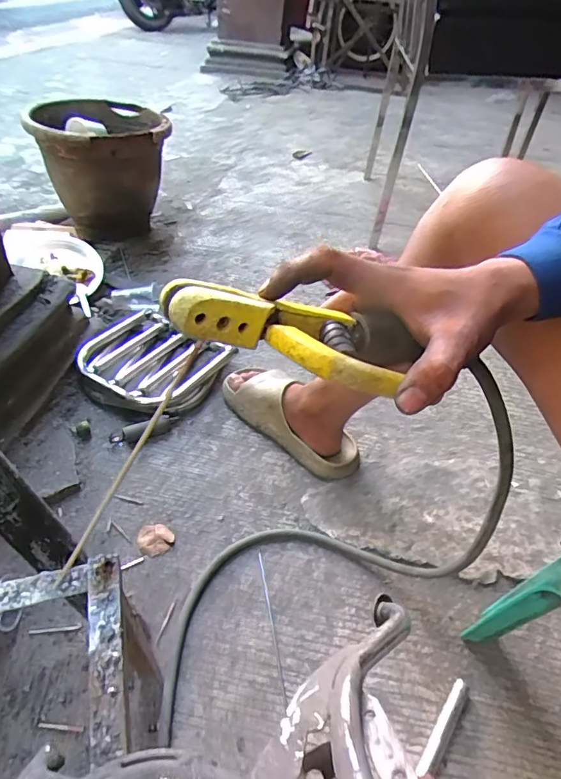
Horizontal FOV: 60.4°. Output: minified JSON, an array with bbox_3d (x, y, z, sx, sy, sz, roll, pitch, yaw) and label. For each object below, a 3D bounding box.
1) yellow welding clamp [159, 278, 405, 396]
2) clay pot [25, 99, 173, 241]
[{"bbox_3d":[0.000,-0.037,0.286,0.135,0.022,0.070,15,40,-16],"label":"yellow welding clamp"},{"bbox_3d":[-0.479,-0.595,1.347,0.325,0.308,0.364,1,43,-6],"label":"clay pot"}]

